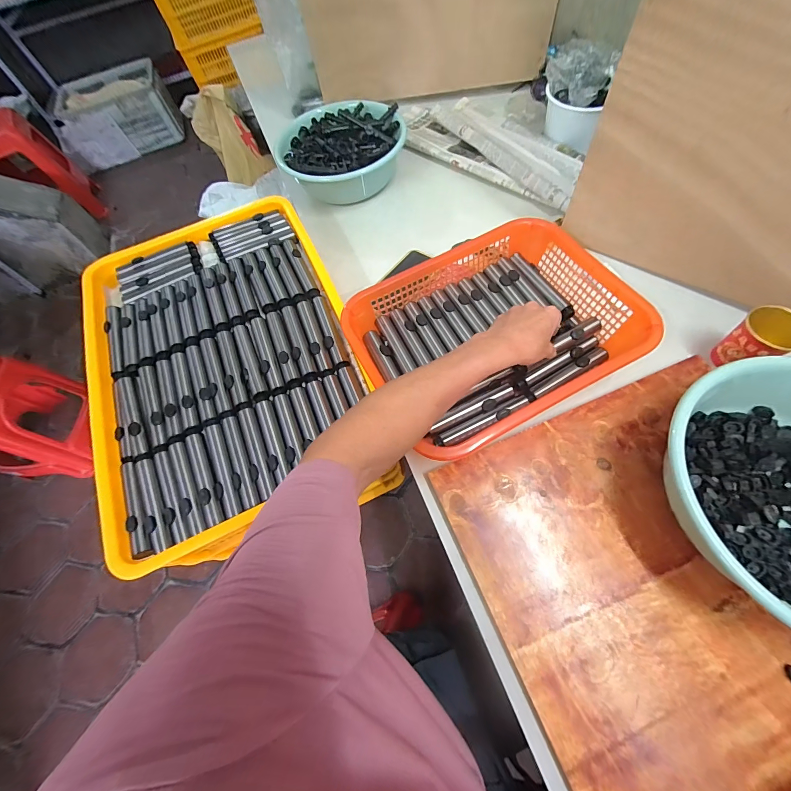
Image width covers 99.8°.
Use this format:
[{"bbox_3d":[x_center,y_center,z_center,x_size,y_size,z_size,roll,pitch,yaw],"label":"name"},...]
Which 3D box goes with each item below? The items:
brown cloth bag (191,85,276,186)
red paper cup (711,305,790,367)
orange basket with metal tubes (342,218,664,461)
[{"bbox_3d":[-0.701,-1.088,1.422,0.324,0.287,0.156,39,75,22],"label":"brown cloth bag"},{"bbox_3d":[0.516,-0.076,0.479,0.065,0.077,0.071,-27,65,-7],"label":"red paper cup"},{"bbox_3d":[0.141,-0.101,0.511,0.393,0.087,0.291,-26,68,-8],"label":"orange basket with metal tubes"}]

